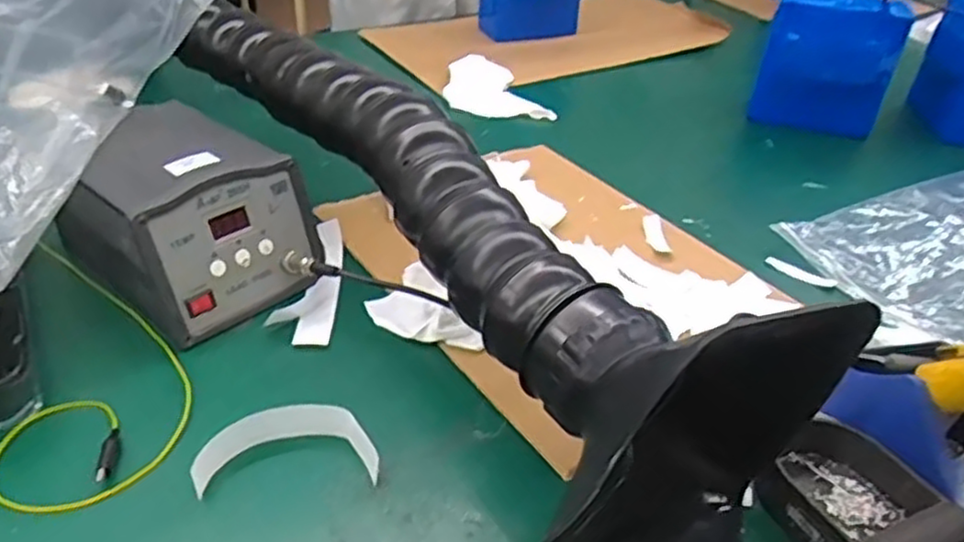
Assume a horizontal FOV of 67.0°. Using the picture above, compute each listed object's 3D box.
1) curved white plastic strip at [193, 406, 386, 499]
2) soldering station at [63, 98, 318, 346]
[{"bbox_3d":[-0.112,0.101,0.421,0.101,0.013,0.044,1,58,-16],"label":"curved white plastic strip"},{"bbox_3d":[-0.235,-0.046,0.564,0.191,0.099,0.136,27,41,30],"label":"soldering station"}]

